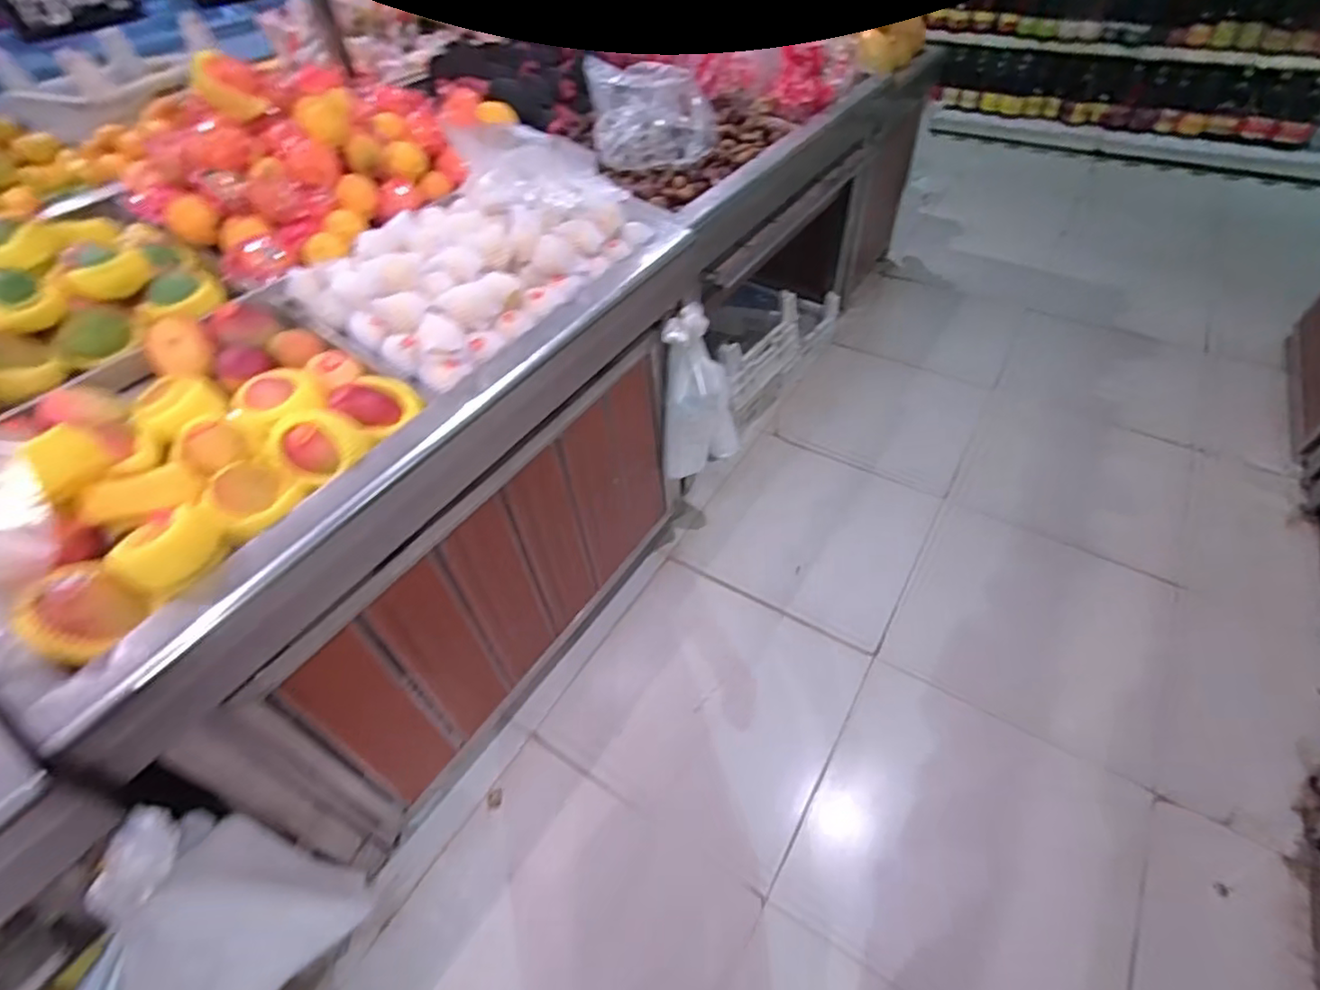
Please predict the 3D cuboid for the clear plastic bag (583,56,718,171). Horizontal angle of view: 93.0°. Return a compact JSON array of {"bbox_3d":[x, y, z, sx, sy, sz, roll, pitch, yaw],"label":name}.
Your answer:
[{"bbox_3d":[-0.018,-0.852,1.400,0.267,0.151,0.241,-8,48,-3],"label":"clear plastic bag"}]

